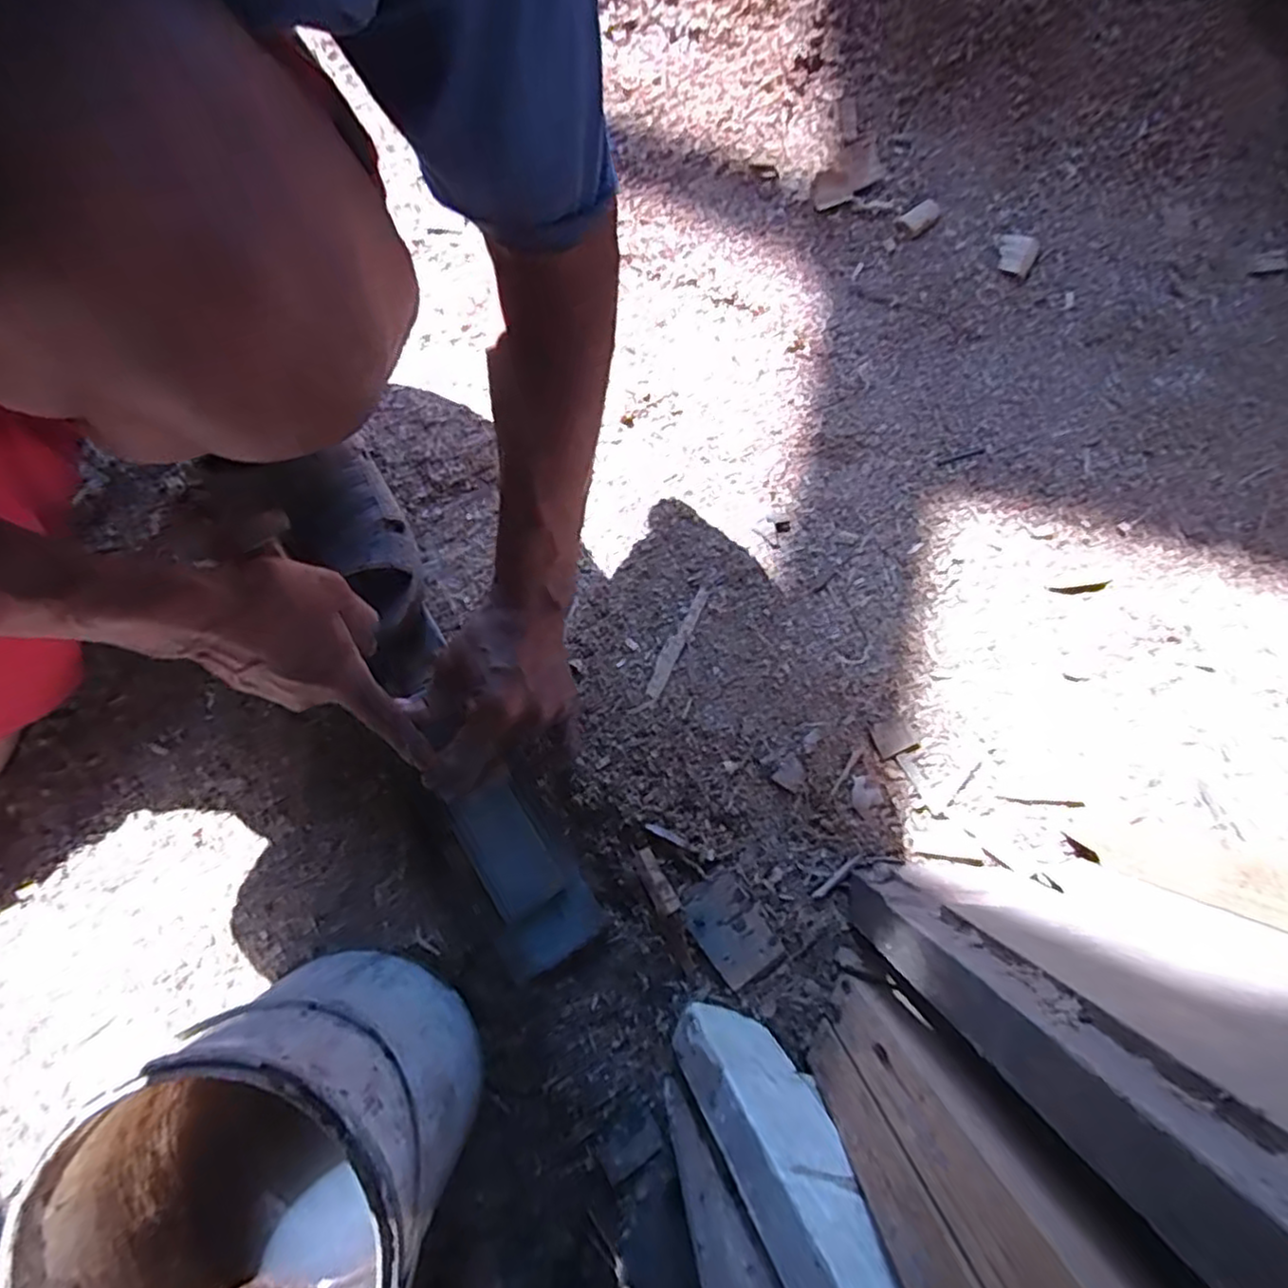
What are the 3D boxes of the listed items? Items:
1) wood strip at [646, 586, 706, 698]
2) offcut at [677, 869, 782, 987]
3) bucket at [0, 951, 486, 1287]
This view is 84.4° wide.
[{"bbox_3d":[0.027,-0.003,0.589,0.014,0.004,0.101,27,77,6],"label":"wood strip"},{"bbox_3d":[0.064,0.212,0.531,0.051,0.010,0.078,-32,79,-8],"label":"offcut"},{"bbox_3d":[-0.198,0.297,0.397,0.185,0.169,0.170,1,76,-3],"label":"bucket"}]

